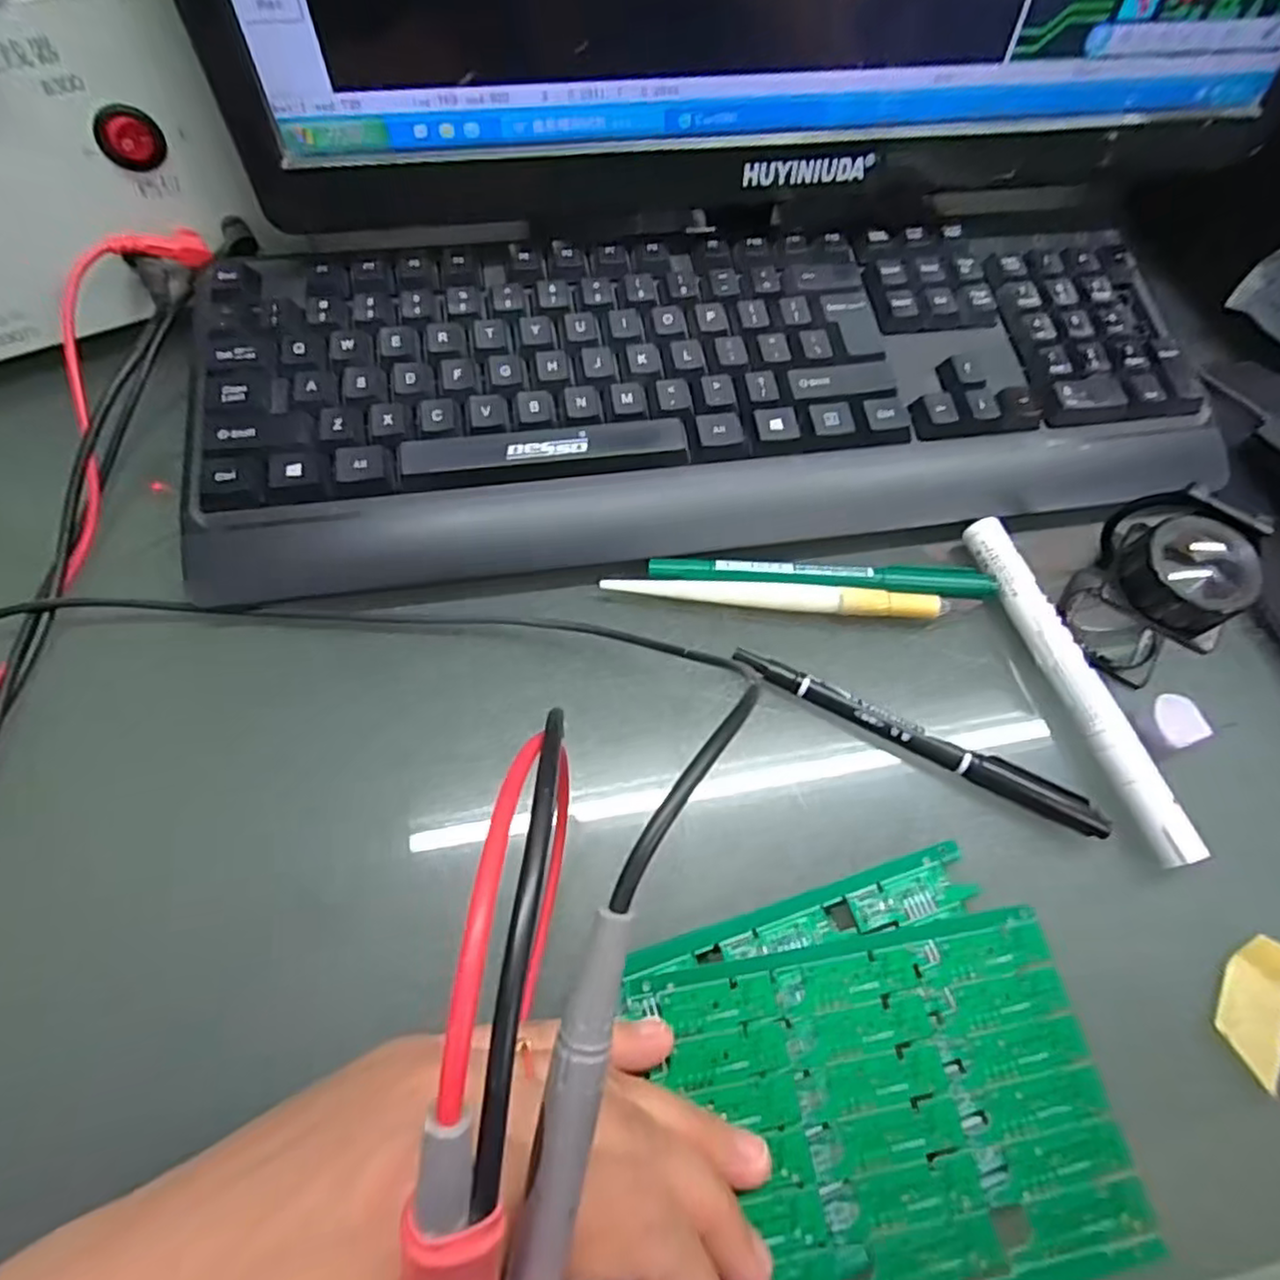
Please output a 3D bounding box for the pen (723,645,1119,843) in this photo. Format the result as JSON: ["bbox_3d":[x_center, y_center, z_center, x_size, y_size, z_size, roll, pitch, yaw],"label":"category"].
[{"bbox_3d":[0.100,0.036,0.243,0.137,0.011,0.012,24,64,8],"label":"pen"}]

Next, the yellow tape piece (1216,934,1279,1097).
[{"bbox_3d":[0.199,0.117,0.212,0.020,0.009,0.042,31,66,11],"label":"yellow tape piece"}]

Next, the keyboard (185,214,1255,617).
[{"bbox_3d":[0.037,-0.109,0.292,0.432,0.042,0.157,-6,64,-7],"label":"keyboard"}]

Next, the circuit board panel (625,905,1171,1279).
[{"bbox_3d":[0.070,0.131,0.185,0.123,0.004,0.087,-7,64,-7],"label":"circuit board panel"}]

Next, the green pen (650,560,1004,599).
[{"bbox_3d":[0.074,-0.025,0.271,0.139,0.011,0.012,5,63,-1],"label":"green pen"}]

